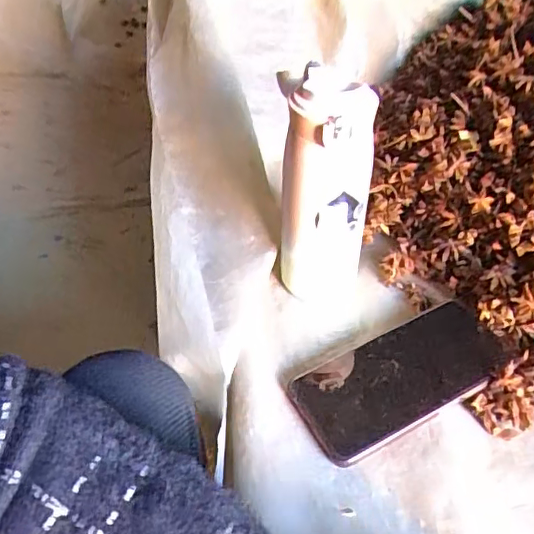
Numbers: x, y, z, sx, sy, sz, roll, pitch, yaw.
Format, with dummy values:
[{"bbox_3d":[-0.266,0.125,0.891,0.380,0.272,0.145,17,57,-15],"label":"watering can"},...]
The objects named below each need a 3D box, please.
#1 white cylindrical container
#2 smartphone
[{"bbox_3d":[0.045,-0.062,0.451,0.071,0.185,0.073,0,44,0],"label":"white cylindrical container"},{"bbox_3d":[0.100,0.082,0.428,0.159,0.014,0.075,-19,46,-20],"label":"smartphone"}]

